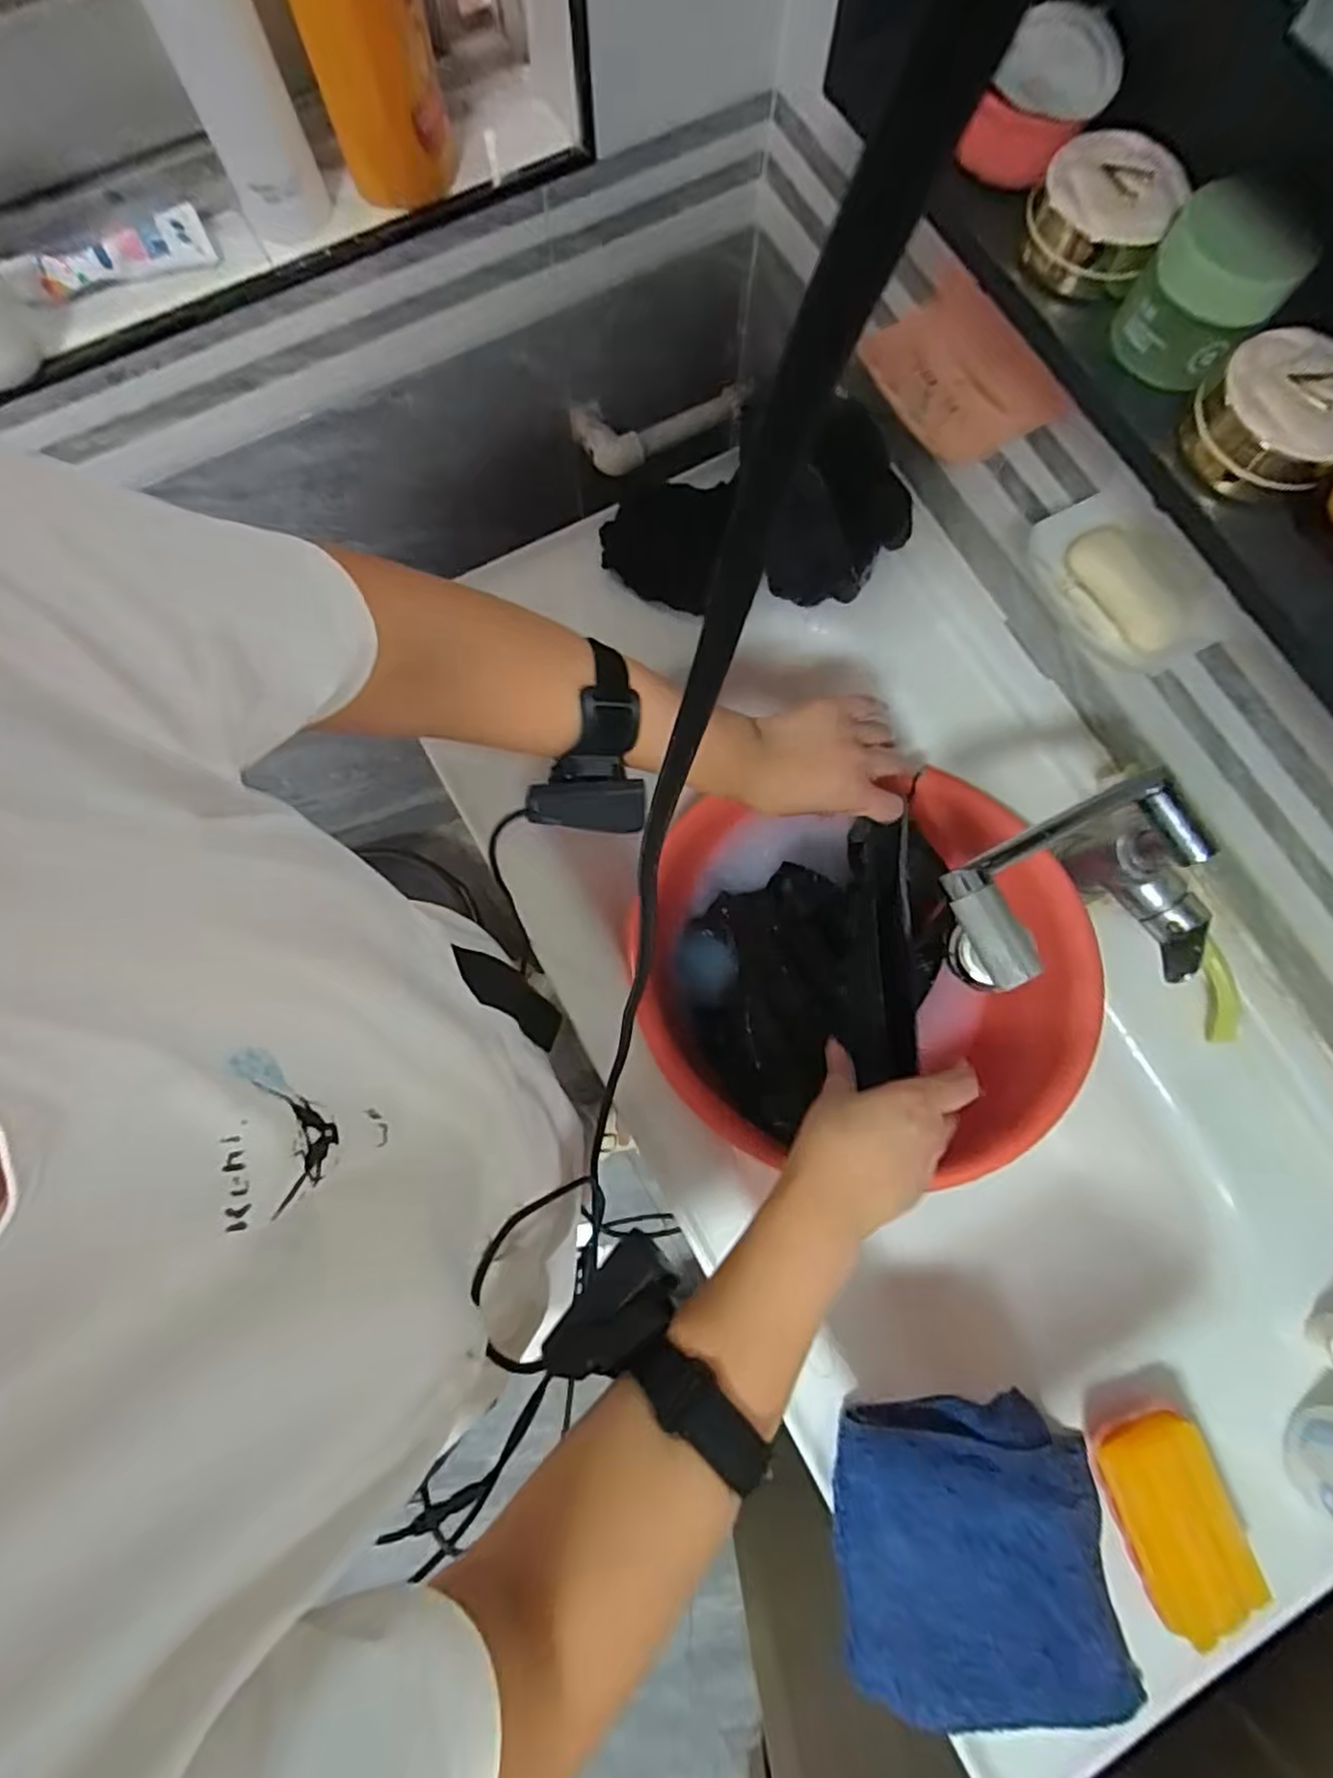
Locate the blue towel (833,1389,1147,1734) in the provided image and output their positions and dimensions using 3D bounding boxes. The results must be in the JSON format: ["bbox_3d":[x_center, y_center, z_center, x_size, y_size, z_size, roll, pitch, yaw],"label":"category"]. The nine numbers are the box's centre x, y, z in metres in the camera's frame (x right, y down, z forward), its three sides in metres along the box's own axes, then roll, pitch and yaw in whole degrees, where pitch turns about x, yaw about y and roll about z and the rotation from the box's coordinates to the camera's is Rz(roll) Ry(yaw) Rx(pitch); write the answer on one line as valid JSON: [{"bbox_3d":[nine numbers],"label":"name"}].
[{"bbox_3d":[0.212,0.462,0.488,0.187,0.038,0.182,-2,78,-2],"label":"blue towel"}]

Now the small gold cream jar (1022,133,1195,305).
[{"bbox_3d":[0.226,-0.355,0.371,0.066,0.039,0.062,0,78,-1],"label":"small gold cream jar"}]

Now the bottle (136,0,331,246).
[{"bbox_3d":[-0.296,-0.555,0.449,0.063,0.202,0.076,-27,80,-7],"label":"bottle"}]

